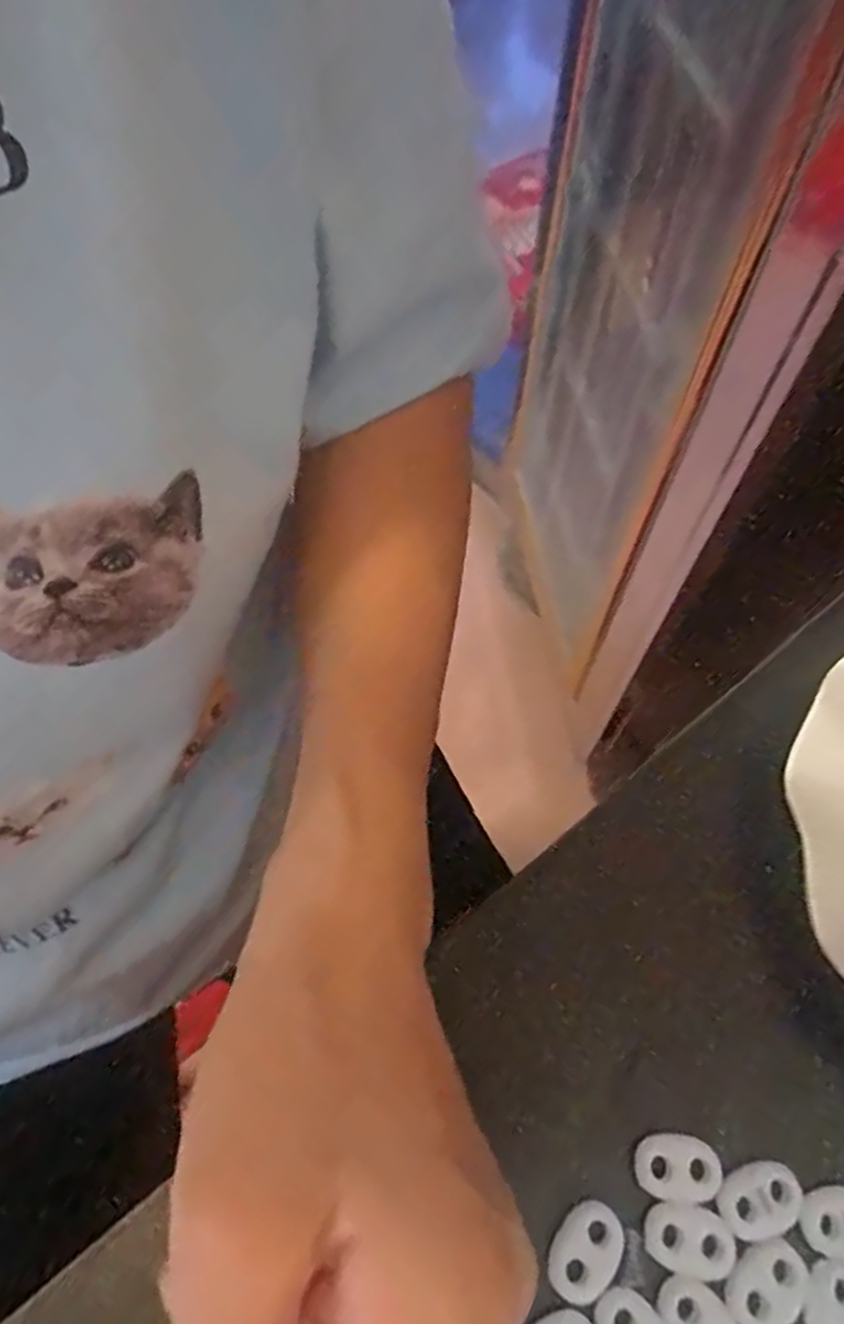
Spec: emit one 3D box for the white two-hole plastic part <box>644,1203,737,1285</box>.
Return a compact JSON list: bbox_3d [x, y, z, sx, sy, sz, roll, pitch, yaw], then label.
[{"bbox_3d":[0.069,0.149,0.186,0.022,0.004,0.015,9,62,6],"label":"white two-hole plastic part"}]

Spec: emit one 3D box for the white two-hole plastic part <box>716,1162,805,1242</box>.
[{"bbox_3d":[0.089,0.142,0.191,0.023,0.004,0.015,-18,63,-9],"label":"white two-hole plastic part"}]

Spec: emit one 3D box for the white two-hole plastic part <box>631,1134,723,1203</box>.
[{"bbox_3d":[0.069,0.135,0.194,0.022,0.004,0.015,8,62,6],"label":"white two-hole plastic part"}]

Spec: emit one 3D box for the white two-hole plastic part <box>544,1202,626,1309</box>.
[{"bbox_3d":[0.042,0.151,0.186,0.016,0.004,0.022,31,66,17],"label":"white two-hole plastic part"}]

